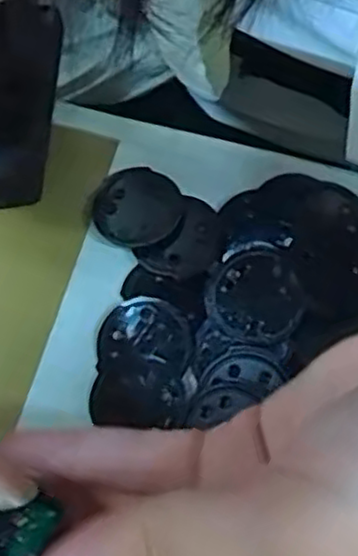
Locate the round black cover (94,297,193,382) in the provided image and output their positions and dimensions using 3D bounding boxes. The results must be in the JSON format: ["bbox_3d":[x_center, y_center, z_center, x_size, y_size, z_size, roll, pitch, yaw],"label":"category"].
[{"bbox_3d":[-0.011,0.018,0.225,0.029,0.004,0.025,12,74,4],"label":"round black cover"}]

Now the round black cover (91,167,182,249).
[{"bbox_3d":[-0.014,-0.024,0.240,0.029,0.004,0.028,0,73,1],"label":"round black cover"}]

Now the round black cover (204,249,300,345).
[{"bbox_3d":[0.024,0.005,0.223,0.028,0.004,0.028,0,73,1],"label":"round black cover"}]

